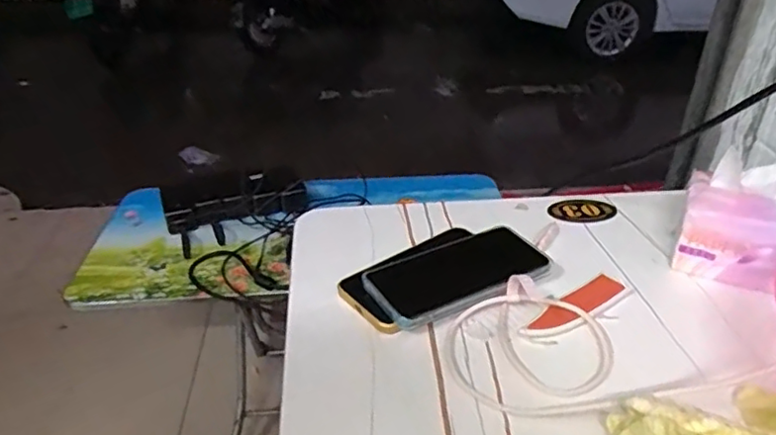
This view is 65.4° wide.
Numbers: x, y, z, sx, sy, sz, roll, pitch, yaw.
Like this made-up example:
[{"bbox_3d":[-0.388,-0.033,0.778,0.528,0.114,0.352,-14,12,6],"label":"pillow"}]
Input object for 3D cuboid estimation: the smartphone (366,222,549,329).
[{"bbox_3d":[0.063,0.048,0.554,0.165,0.016,0.089,-16,35,-17],"label":"smartphone"}]

